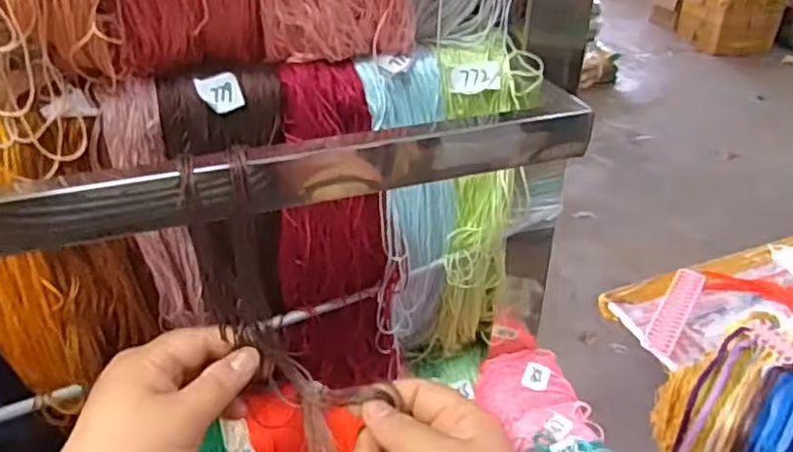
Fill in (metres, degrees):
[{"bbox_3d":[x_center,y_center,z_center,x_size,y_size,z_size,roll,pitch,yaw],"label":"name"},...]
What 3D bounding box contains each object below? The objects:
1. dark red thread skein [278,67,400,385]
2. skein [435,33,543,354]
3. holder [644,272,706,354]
[{"bbox_3d":[-0.043,0.016,0.450,0.084,0.239,0.049,-10,36,-16],"label":"dark red thread skein"},{"bbox_3d":[0.058,0.000,0.484,0.058,0.267,0.043,6,34,6],"label":"skein"},{"bbox_3d":[0.584,0.168,1.349,0.058,0.013,0.293,21,39,26],"label":"holder"}]

